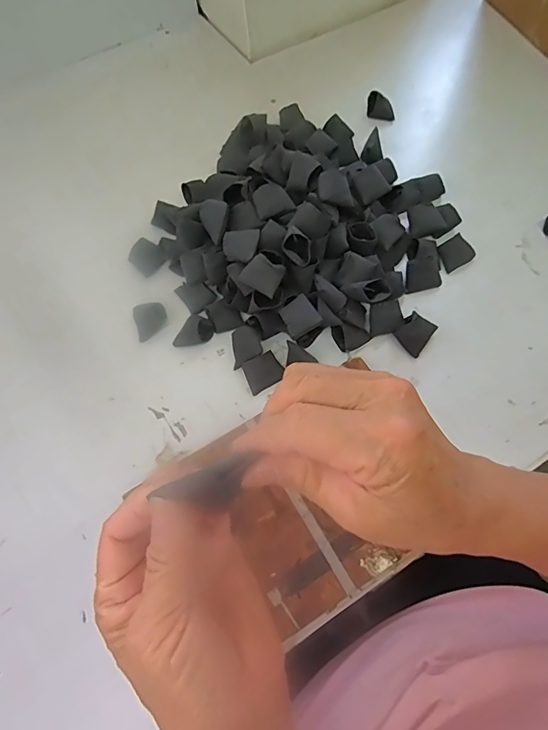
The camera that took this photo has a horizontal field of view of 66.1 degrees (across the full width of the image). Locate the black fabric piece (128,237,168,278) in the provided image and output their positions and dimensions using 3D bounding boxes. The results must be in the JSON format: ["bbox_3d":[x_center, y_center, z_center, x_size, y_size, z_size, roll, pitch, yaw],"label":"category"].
[{"bbox_3d":[-0.153,-0.129,0.507,0.034,0.025,0.039,-41,71,-15],"label":"black fabric piece"}]

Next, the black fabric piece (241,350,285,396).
[{"bbox_3d":[-0.011,0.007,0.445,0.039,0.006,0.034,-30,89,1],"label":"black fabric piece"}]

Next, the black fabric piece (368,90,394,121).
[{"bbox_3d":[0.154,-0.370,0.603,0.041,0.025,0.025,12,67,7],"label":"black fabric piece"}]

